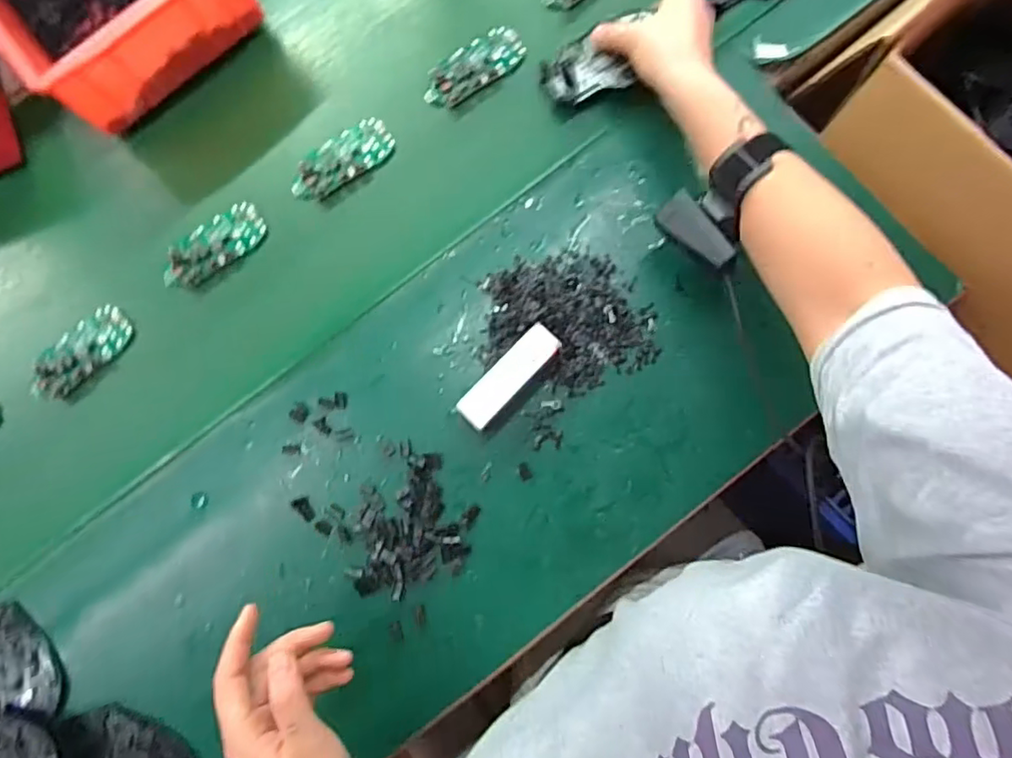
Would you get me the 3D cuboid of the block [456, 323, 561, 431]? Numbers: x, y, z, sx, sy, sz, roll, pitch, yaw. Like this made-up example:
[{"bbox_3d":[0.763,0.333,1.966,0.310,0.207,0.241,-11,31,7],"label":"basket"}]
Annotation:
[{"bbox_3d":[0.003,-0.002,0.478,0.029,0.031,0.096,43,85,11],"label":"block"}]

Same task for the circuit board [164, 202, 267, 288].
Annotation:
[{"bbox_3d":[-0.269,-0.121,0.537,0.102,0.014,0.046,-37,79,-3],"label":"circuit board"}]

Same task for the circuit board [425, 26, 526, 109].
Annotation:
[{"bbox_3d":[-0.031,-0.294,0.547,0.103,0.012,0.045,-37,79,-3],"label":"circuit board"}]

